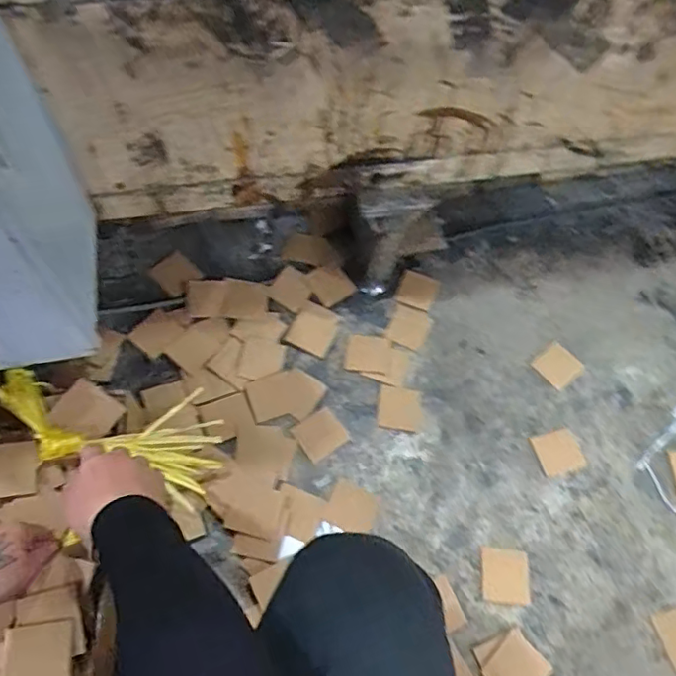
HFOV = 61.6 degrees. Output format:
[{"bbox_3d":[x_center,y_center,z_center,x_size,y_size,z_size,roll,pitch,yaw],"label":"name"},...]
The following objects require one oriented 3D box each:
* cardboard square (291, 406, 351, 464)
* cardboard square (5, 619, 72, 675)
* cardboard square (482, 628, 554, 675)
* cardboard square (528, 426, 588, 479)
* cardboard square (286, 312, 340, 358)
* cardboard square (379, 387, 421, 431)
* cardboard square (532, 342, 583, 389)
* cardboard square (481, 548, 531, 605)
[{"bbox_3d":[-0.026,0.146,0.857,0.069,0.004,0.062,-30,72,-21],"label":"cardboard square"},{"bbox_3d":[-0.308,0.331,0.583,0.066,0.005,0.065,-8,67,-4],"label":"cardboard square"},{"bbox_3d":[0.229,0.422,0.719,0.072,0.006,0.064,-39,68,-22],"label":"cardboard square"},{"bbox_3d":[0.336,0.174,0.863,0.070,0.004,0.064,-14,63,-11],"label":"cardboard square"},{"bbox_3d":[-0.040,-0.013,0.930,0.066,0.008,0.074,23,62,9],"label":"cardboard square"},{"bbox_3d":[0.098,0.110,0.882,0.064,0.006,0.066,10,61,2],"label":"cardboard square"},{"bbox_3d":[0.359,0.046,0.926,0.061,0.006,0.063,-39,63,-7],"label":"cardboard square"},{"bbox_3d":[0.227,0.323,0.771,0.061,0.004,0.068,0,70,8],"label":"cardboard square"}]

